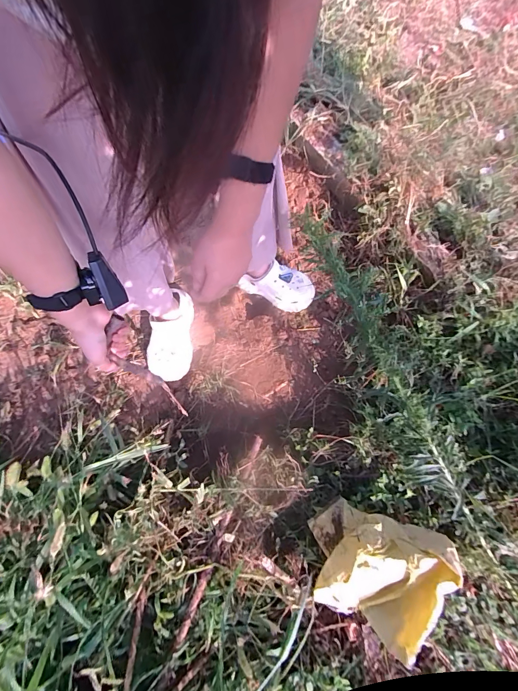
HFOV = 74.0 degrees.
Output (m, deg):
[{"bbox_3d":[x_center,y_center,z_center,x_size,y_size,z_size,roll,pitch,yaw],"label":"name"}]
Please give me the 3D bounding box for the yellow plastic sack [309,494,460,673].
[{"bbox_3d":[0.220,0.428,0.654,0.247,0.110,0.204,19,69,6],"label":"yellow plastic sack"}]

